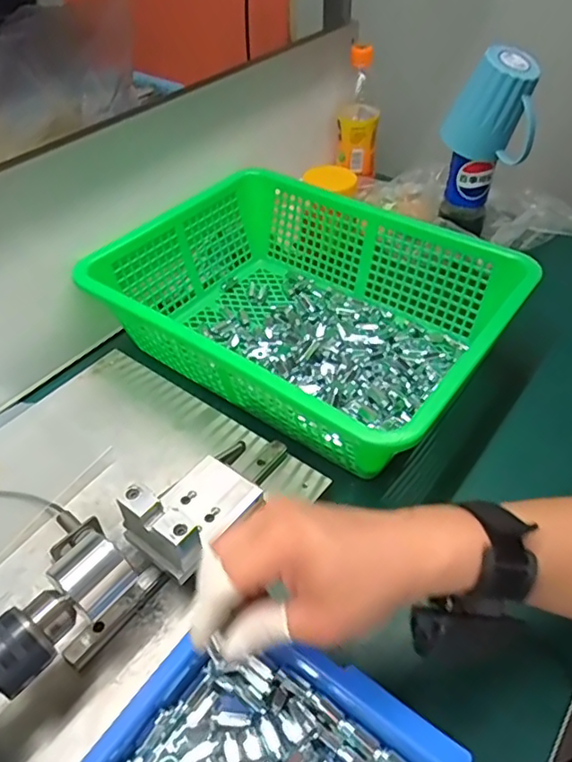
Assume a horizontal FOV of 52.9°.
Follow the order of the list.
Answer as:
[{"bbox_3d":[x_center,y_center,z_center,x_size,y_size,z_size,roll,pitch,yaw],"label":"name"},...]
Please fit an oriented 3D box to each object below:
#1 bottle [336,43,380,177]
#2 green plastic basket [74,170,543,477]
[{"bbox_3d":[0.108,-0.395,0.839,0.060,0.159,0.073,5,46,5],"label":"bottle"},{"bbox_3d":[0.018,-0.075,0.619,0.384,0.124,0.294,29,53,26],"label":"green plastic basket"}]

